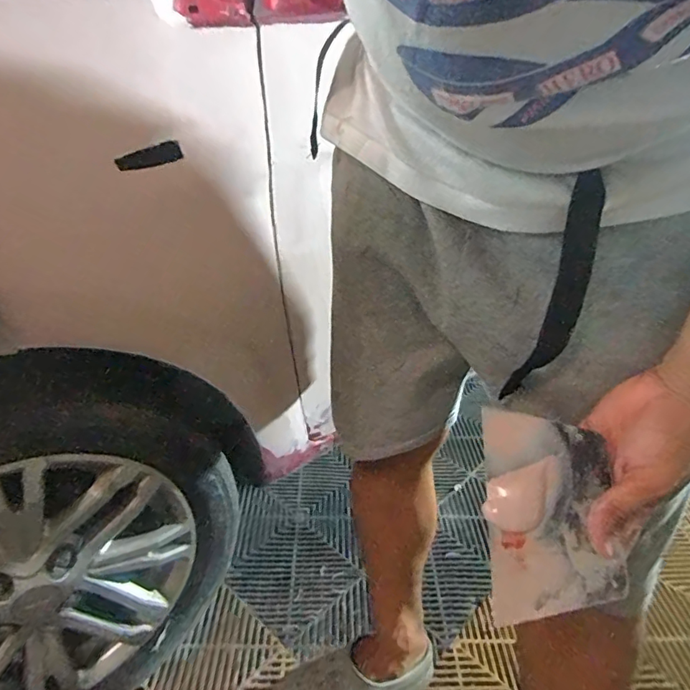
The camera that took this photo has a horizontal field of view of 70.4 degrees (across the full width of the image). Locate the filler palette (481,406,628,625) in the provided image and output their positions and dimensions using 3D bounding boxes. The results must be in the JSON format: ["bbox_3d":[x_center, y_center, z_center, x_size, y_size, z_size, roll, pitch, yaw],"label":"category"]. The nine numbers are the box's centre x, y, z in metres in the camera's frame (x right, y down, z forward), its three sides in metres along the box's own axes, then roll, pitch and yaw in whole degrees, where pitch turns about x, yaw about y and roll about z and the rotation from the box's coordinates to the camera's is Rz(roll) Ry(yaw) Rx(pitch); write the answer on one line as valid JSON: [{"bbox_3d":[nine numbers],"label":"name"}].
[{"bbox_3d":[0.148,0.119,0.358,0.095,0.009,0.138,2,71,-7],"label":"filler palette"}]

